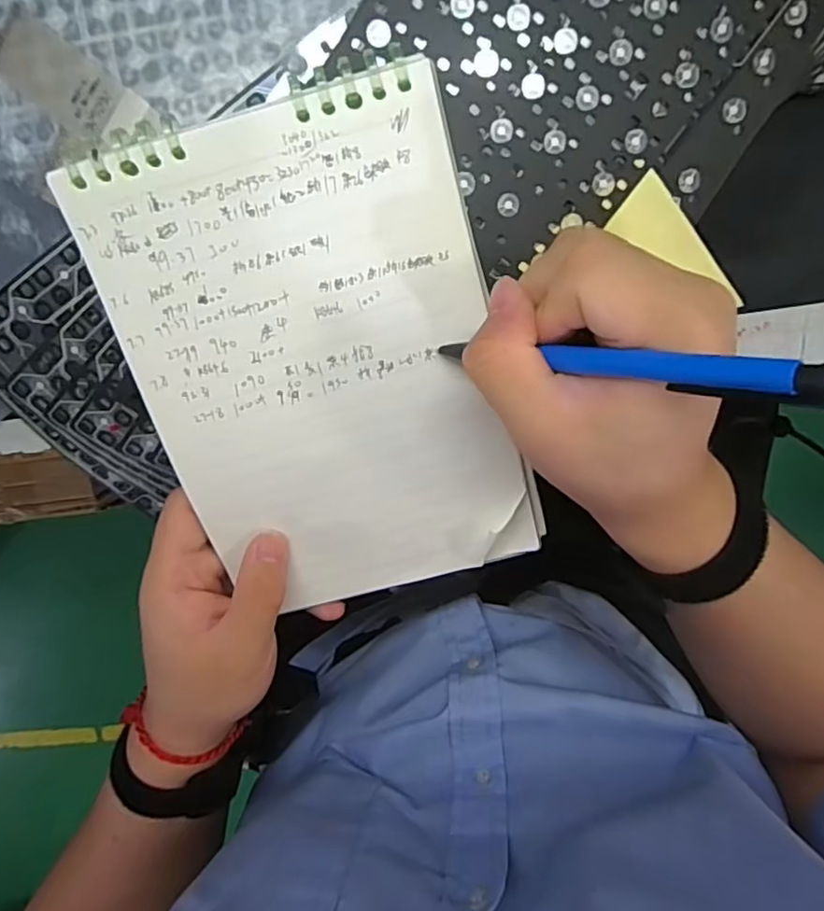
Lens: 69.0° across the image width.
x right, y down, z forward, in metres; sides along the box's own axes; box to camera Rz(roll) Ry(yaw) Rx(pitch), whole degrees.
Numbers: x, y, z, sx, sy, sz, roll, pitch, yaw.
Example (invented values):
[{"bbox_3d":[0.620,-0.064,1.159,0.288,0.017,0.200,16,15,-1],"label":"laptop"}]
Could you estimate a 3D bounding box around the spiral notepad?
[{"bbox_3d":[-0.035,-0.032,0.249,0.145,0.006,0.204,-16,110,3],"label":"spiral notepad"}]

